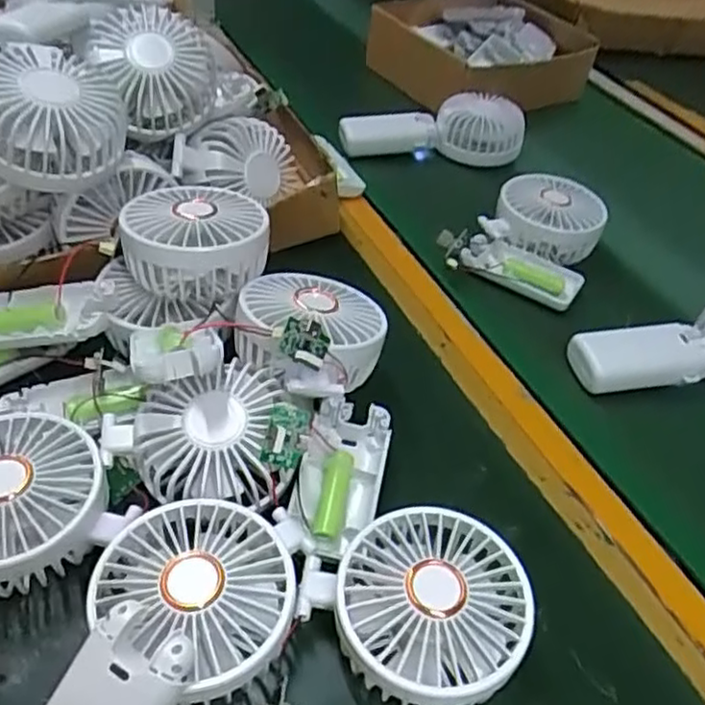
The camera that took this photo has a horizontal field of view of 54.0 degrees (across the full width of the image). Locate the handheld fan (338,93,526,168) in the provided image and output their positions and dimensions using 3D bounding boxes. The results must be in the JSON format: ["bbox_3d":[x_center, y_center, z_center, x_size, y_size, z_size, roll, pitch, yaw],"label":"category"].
[{"bbox_3d":[0.078,-0.221,0.681,0.179,0.055,0.075,4,44,-6],"label":"handheld fan"}]

